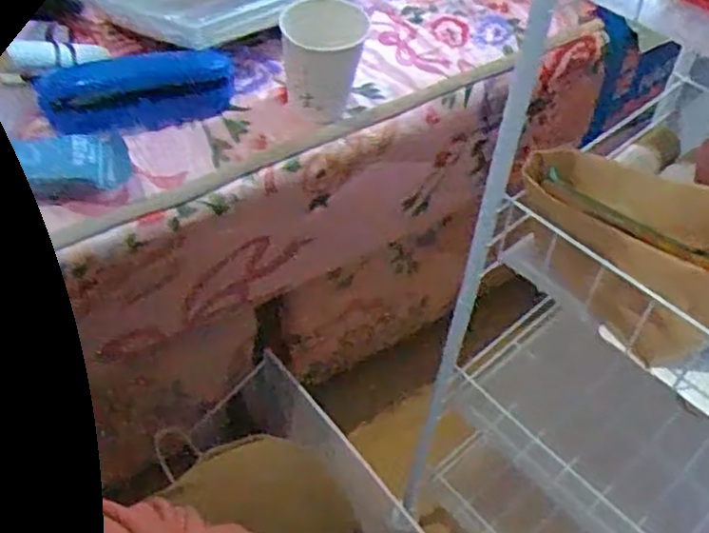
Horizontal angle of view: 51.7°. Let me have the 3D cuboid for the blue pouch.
[{"bbox_3d":[-0.180,-0.150,0.608,0.151,0.033,0.084,-15,51,-18],"label":"blue pouch"}]

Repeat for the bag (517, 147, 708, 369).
[{"bbox_3d":[0.188,-0.009,0.485,0.171,0.095,0.081,31,52,21],"label":"bag"}]

